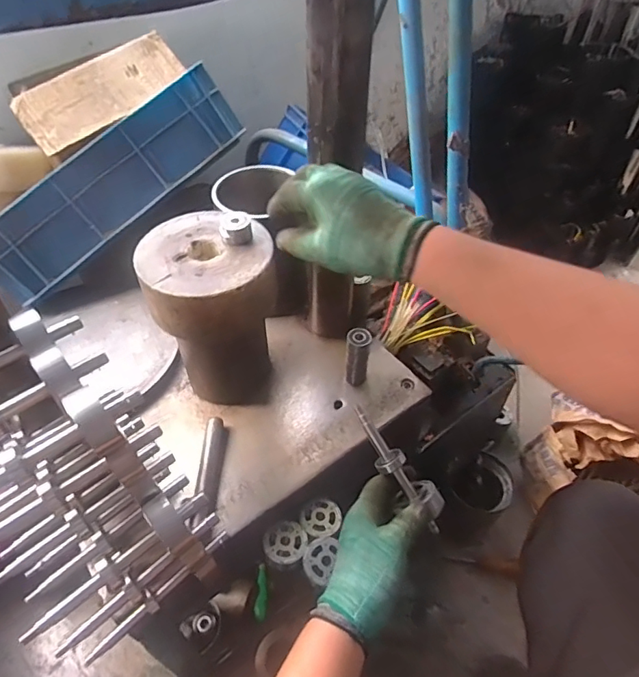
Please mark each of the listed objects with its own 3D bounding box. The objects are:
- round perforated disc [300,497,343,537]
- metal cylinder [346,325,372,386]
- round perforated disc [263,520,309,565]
[{"bbox_3d":[0.003,0.222,0.609,0.050,0.009,0.047,0,48,0],"label":"round perforated disc"},{"bbox_3d":[0.051,0.028,0.669,0.031,0.090,0.032,0,48,0],"label":"metal cylinder"},{"bbox_3d":[-0.040,0.240,0.580,0.050,0.011,0.050,0,48,0],"label":"round perforated disc"}]

